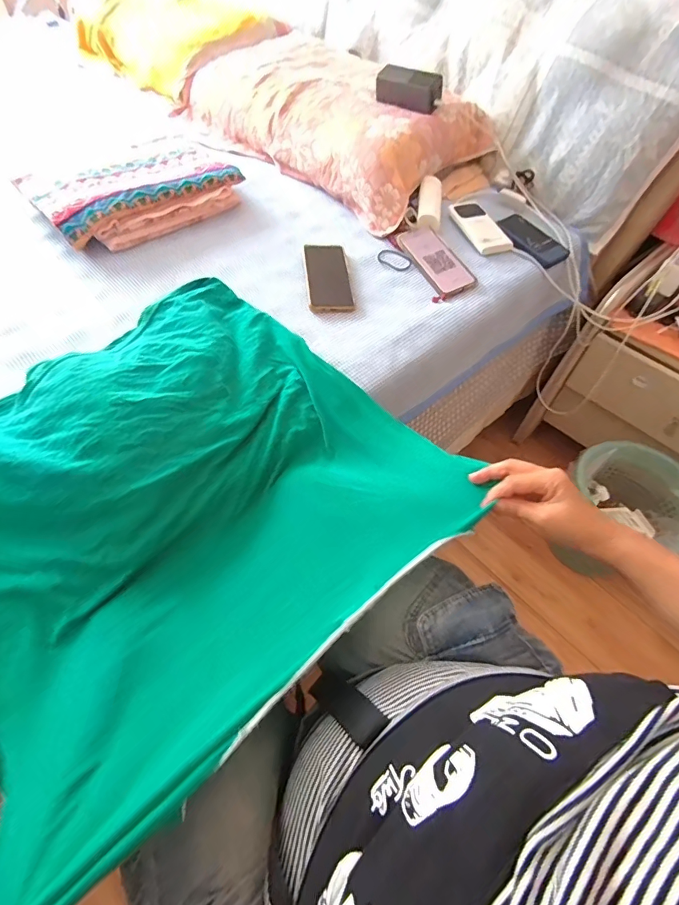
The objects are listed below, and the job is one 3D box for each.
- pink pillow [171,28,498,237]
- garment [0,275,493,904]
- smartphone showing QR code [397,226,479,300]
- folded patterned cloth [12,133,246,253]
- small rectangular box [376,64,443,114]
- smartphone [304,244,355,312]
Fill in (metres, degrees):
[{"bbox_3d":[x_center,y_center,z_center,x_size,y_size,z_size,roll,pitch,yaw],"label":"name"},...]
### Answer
[{"bbox_3d":[-0.045,-0.769,1.001,0.698,0.129,0.389,39,62,20],"label":"pink pillow"},{"bbox_3d":[-0.184,0.030,0.512,0.525,0.092,0.515,-36,65,-24],"label":"garment"},{"bbox_3d":[0.181,-0.356,0.810,0.084,0.013,0.165,-24,71,-11],"label":"smartphone showing QR code"},{"bbox_3d":[-0.389,-0.511,0.851,0.362,0.071,0.245,-33,64,-23],"label":"folded patterned cloth"},{"bbox_3d":[0.140,-0.744,0.897,0.135,0.053,0.050,34,61,18],"label":"small rectangular box"},{"bbox_3d":[-0.020,-0.308,0.766,0.076,0.015,0.171,-3,57,-6],"label":"smartphone"}]

